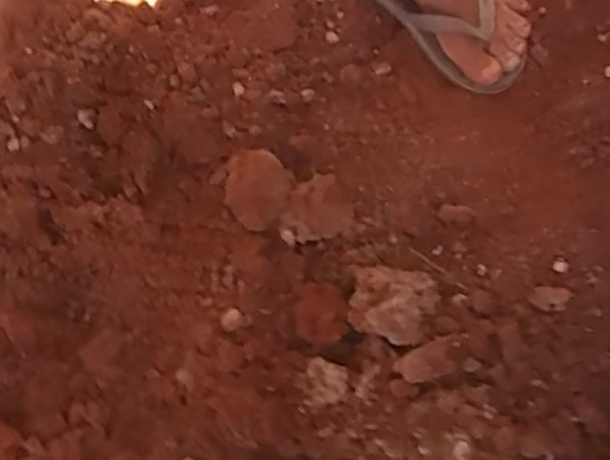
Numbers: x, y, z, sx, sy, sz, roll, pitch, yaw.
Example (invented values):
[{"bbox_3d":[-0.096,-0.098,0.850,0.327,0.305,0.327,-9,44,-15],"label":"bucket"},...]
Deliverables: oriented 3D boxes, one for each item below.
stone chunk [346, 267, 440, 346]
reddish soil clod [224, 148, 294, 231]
[{"bbox_3d":[0.079,0.069,0.622,0.079,0.048,0.072,12,71,7],"label":"stone chunk"},{"bbox_3d":[-0.049,-0.039,0.657,0.064,0.045,0.068,0,72,-1],"label":"reddish soil clod"}]

